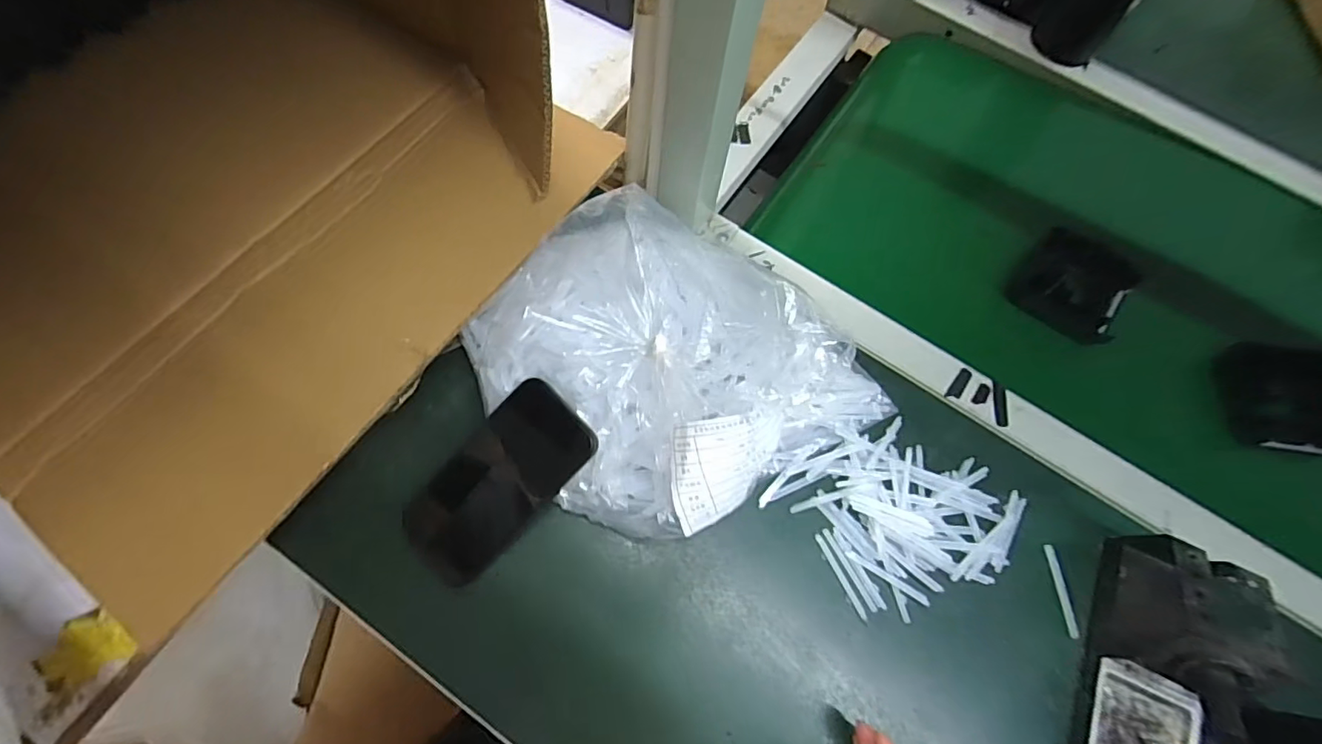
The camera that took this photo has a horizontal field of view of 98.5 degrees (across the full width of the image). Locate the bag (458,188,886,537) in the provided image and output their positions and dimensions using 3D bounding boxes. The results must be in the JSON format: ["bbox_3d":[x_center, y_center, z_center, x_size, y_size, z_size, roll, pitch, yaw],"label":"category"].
[{"bbox_3d":[0.016,-0.016,0.412,0.272,0.120,0.227,-27,74,-12],"label":"bag"}]

